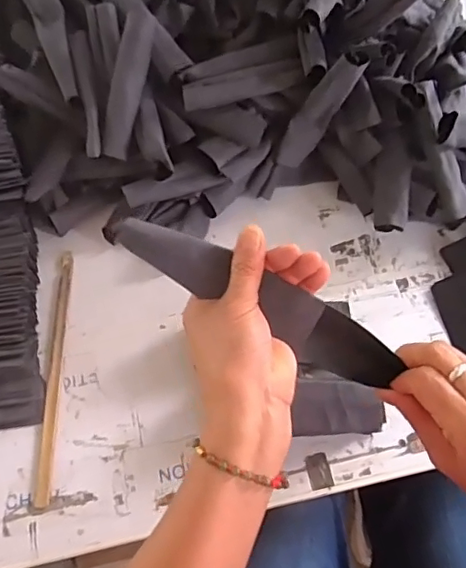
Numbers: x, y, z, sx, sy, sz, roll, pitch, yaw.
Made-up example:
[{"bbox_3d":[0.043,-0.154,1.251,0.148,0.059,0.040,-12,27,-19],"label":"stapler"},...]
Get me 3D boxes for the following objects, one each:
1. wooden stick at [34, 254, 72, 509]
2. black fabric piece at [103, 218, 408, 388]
[{"bbox_3d":[-0.185,0.087,0.579,0.014,0.006,0.269,-2,63,-1],"label":"wooden stick"},{"bbox_3d":[0.014,0.010,0.394,0.219,0.023,0.034,28,66,-1],"label":"black fabric piece"}]

